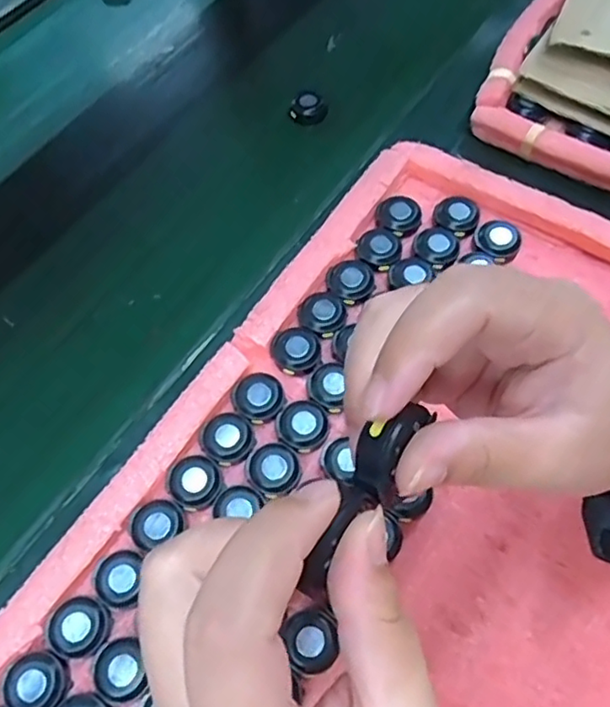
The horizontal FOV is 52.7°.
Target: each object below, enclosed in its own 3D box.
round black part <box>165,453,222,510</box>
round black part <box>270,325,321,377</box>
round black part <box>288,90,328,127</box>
[{"bbox_3d":[-0.062,0.071,0.345,0.027,0.011,0.029,-2,62,3],"label":"round black part"},{"bbox_3d":[-0.006,-0.002,0.379,0.029,0.010,0.034,-13,62,-3],"label":"round black part"},{"bbox_3d":[0.002,-0.203,0.510,0.026,0.021,0.021,23,66,16],"label":"round black part"}]

